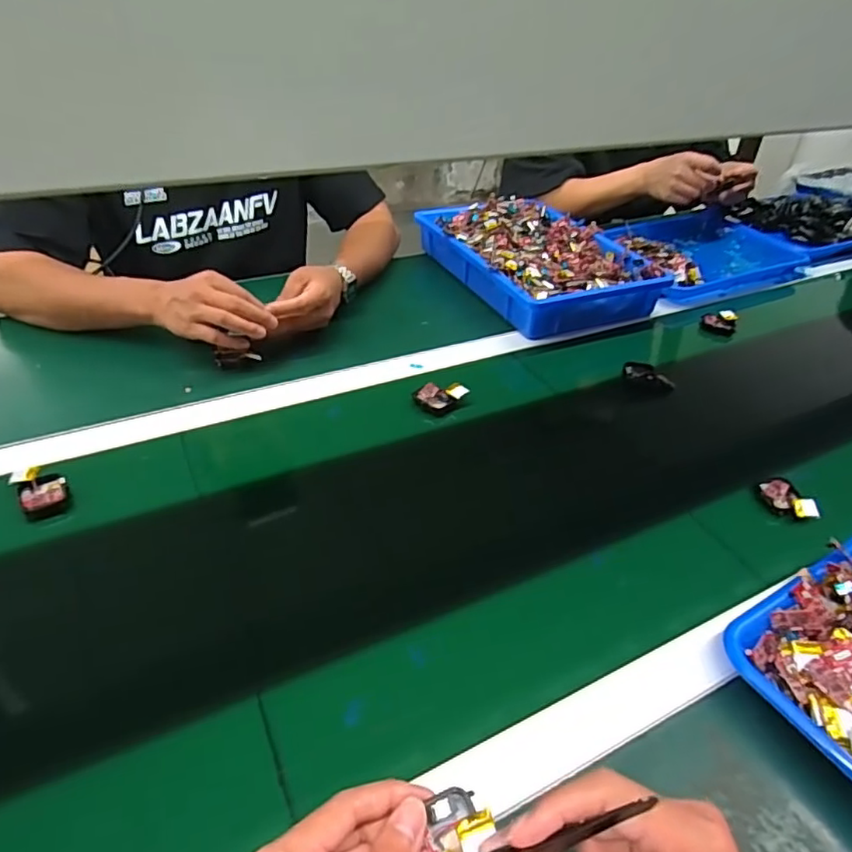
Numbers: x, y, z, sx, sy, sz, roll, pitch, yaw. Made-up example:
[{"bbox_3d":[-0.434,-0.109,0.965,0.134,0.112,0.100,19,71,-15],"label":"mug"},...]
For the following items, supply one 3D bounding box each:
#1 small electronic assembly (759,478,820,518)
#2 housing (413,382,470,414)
[{"bbox_3d":[0.353,0.071,0.578,0.034,0.010,0.054,-22,46,-6],"label":"small electronic assembly"},{"bbox_3d":[0.016,-0.036,0.676,0.046,0.016,0.053,34,46,32],"label":"housing"}]

